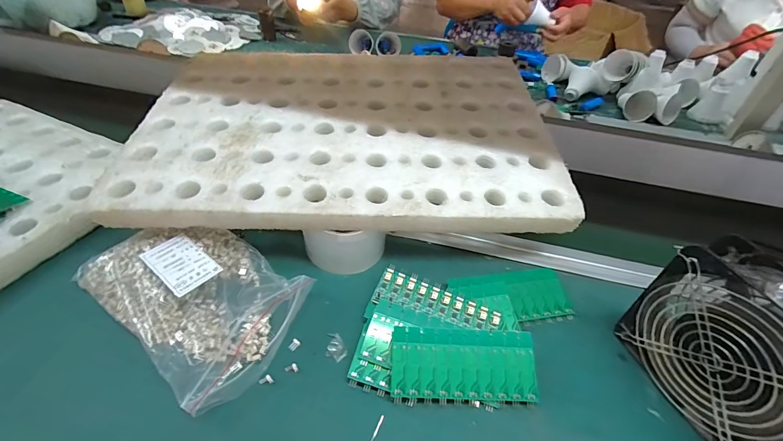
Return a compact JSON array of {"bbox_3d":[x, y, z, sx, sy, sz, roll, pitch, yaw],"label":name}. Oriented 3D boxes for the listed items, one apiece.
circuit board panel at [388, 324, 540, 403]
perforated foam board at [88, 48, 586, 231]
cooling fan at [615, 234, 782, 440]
[{"bbox_3d":[0.070,0.137,0.348,0.137,0.004,0.063,4,65,-4],"label":"circuit board panel"},{"bbox_3d":[-0.055,-0.148,0.522,0.541,0.025,0.391,1,50,-3],"label":"perforated foam board"},{"bbox_3d":[0.300,0.113,0.310,0.057,0.154,0.153,-11,45,-15],"label":"cooling fan"}]

